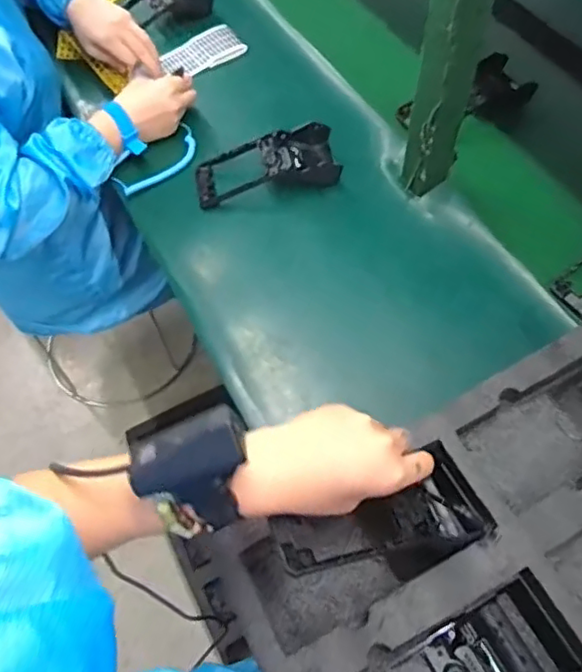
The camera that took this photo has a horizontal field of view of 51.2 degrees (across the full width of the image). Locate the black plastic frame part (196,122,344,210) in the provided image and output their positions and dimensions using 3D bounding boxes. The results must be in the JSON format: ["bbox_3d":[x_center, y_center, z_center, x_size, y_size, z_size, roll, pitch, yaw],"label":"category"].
[{"bbox_3d":[-0.032,-0.217,0.772,0.177,0.039,0.090,-9,60,-3],"label":"black plastic frame part"}]

